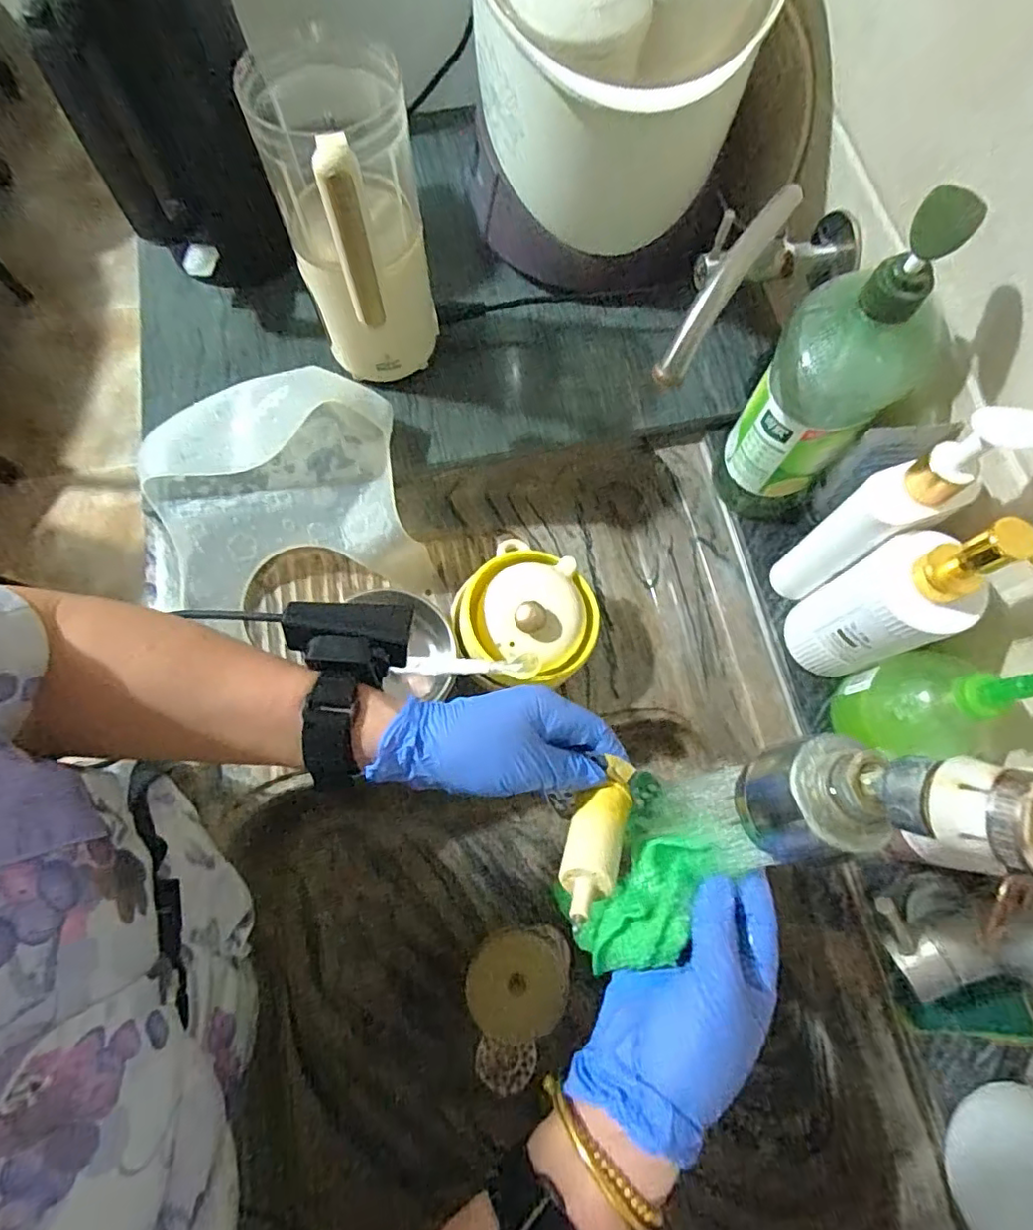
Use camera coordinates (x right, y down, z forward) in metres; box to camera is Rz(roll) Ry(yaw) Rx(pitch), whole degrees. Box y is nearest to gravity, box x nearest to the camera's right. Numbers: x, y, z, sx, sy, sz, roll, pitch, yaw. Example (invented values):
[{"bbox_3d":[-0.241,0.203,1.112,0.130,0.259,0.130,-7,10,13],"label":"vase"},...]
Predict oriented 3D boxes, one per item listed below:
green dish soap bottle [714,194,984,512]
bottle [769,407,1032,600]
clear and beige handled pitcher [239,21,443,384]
[{"bbox_3d":[0.235,-0.176,0.451,0.101,0.268,0.093,-43,78,-14],"label":"green dish soap bottle"},{"bbox_3d":[0.269,-0.071,0.441,0.064,0.235,0.043,-20,74,-8],"label":"bottle"},{"bbox_3d":[-0.125,-0.293,0.483,0.104,0.239,0.166,-18,73,-7],"label":"clear and beige handled pitcher"}]

